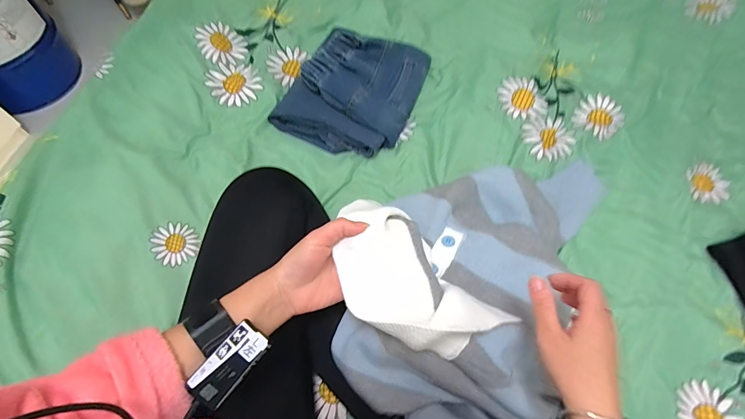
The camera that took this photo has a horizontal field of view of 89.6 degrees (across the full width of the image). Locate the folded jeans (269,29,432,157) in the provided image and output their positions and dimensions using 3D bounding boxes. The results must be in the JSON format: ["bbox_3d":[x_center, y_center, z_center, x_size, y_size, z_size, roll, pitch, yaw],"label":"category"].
[{"bbox_3d":[-0.029,-0.234,0.679,0.221,0.043,0.279,23,64,8],"label":"folded jeans"}]

